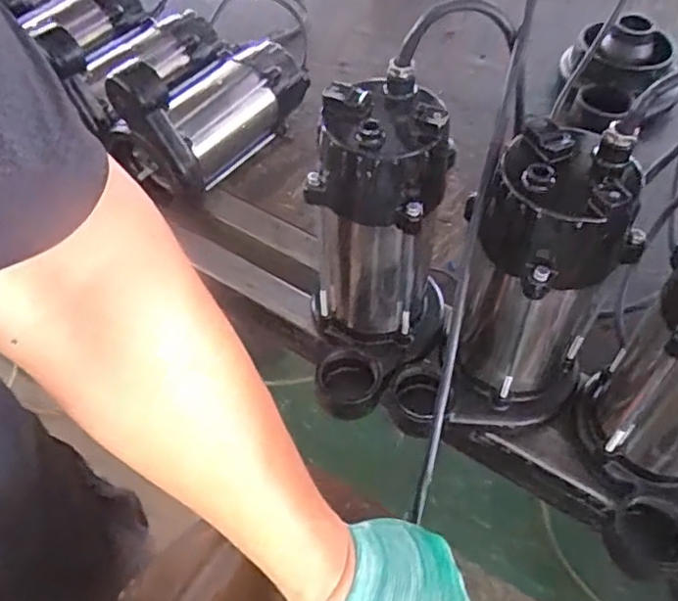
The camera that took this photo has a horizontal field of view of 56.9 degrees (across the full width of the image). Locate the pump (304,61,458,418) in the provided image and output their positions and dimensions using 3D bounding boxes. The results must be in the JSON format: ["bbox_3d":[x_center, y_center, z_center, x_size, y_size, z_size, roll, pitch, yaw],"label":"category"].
[{"bbox_3d":[0.029,-0.029,0.486,0.116,0.239,0.142,9,53,8],"label":"pump"}]

